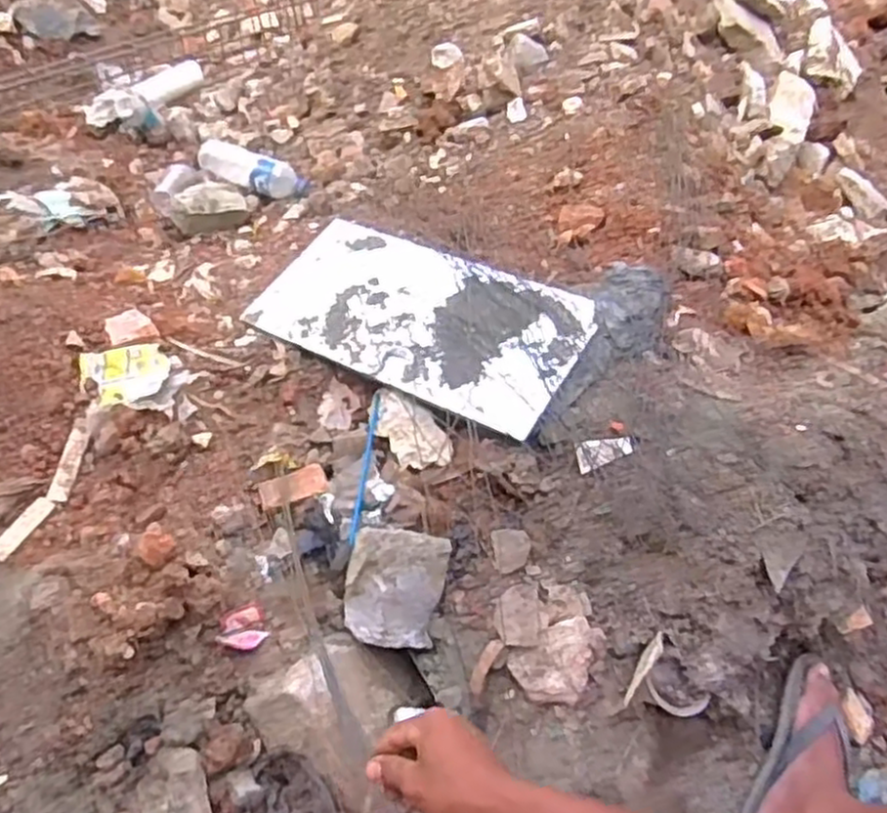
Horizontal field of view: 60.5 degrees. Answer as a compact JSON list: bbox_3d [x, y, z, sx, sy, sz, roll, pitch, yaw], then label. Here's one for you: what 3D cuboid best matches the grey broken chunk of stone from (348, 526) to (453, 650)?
[{"bbox_3d":[-0.056,0.205,0.867,0.116,0.121,0.101,6,44,5],"label":"grey broken chunk of stone"}]

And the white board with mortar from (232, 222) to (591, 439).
[{"bbox_3d":[-0.043,-0.131,1.075,0.485,0.016,0.237,24,61,29],"label":"white board with mortar"}]

